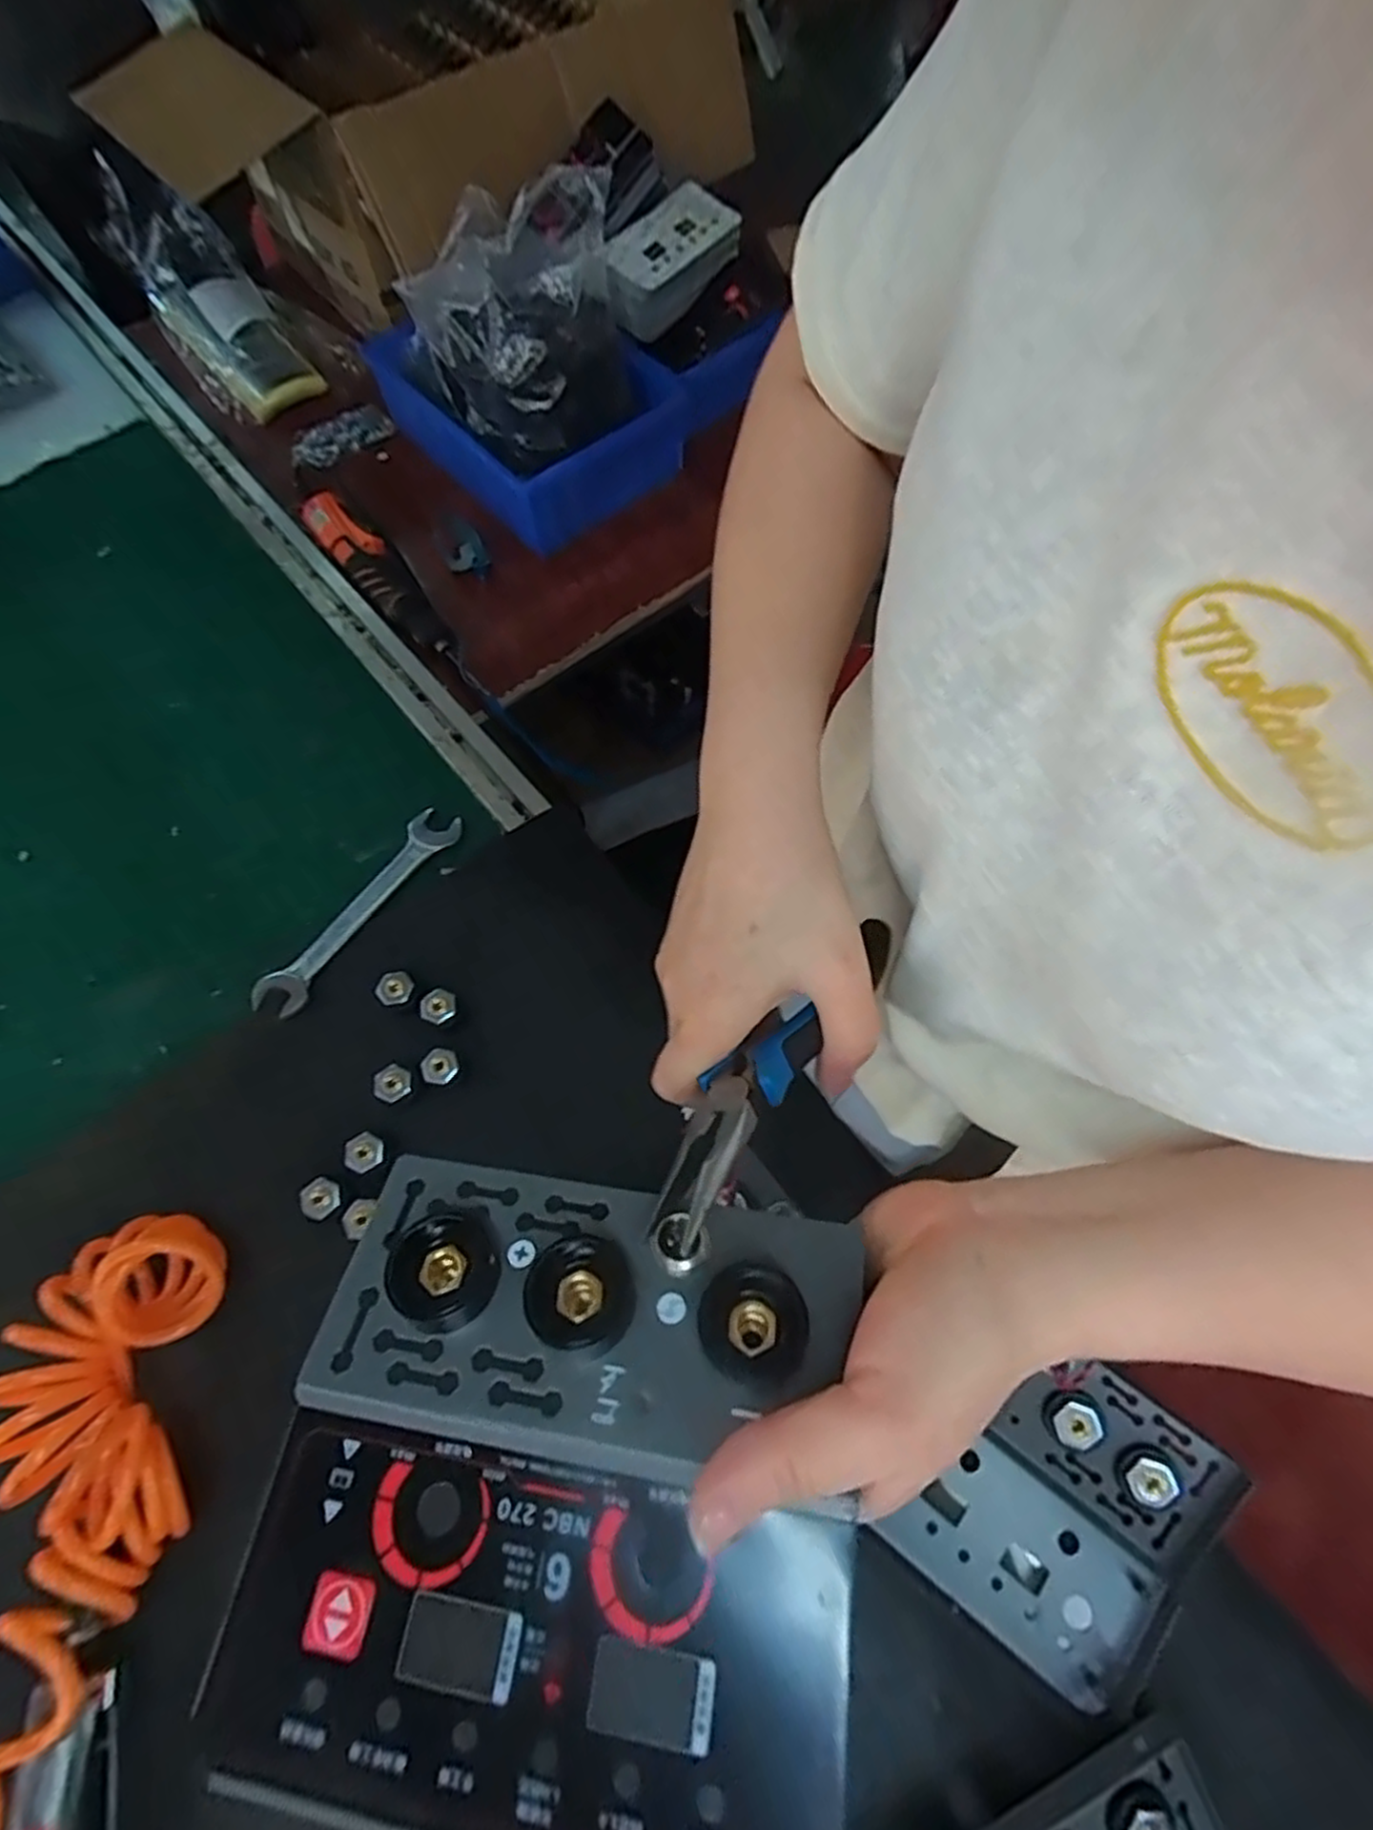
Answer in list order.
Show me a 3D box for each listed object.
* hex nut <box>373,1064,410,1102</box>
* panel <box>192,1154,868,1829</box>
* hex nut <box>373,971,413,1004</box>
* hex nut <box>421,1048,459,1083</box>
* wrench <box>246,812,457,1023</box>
[{"bbox_3d":[-0.193,0.110,0.495,0.023,0.008,0.021,-31,69,-11],"label":"hex nut"},{"bbox_3d":[-0.035,0.150,0.206,0.149,0.026,0.144,8,65,4],"label":"panel"},{"bbox_3d":[-0.201,0.050,0.519,0.026,0.007,0.021,-22,67,-8],"label":"hex nut"},{"bbox_3d":[-0.163,0.100,0.497,0.022,0.007,0.021,-5,66,0],"label":"hex nut"},{"bbox_3d":[-0.243,-0.006,0.570,0.038,0.014,0.191,29,70,13],"label":"wrench"}]

